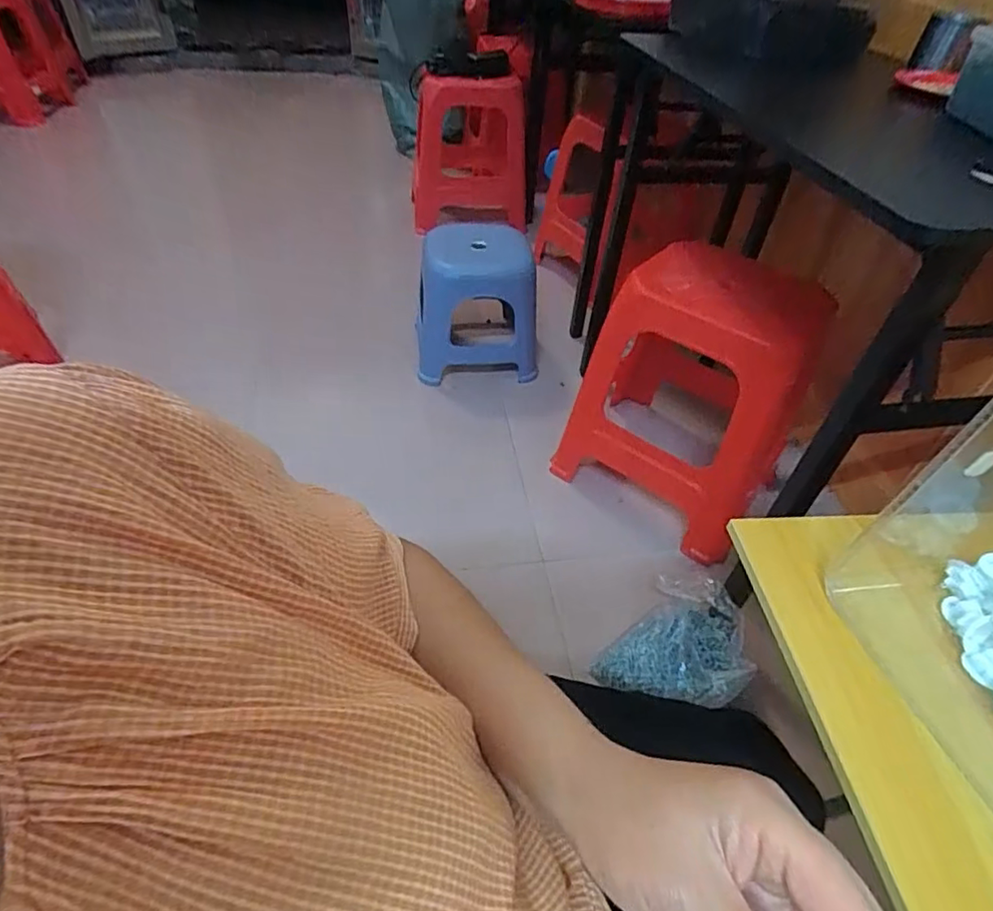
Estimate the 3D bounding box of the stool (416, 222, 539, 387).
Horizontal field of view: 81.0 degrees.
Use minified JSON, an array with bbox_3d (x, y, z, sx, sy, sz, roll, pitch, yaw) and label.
[{"bbox_3d":[-0.047,-0.401,1.487,0.303,0.309,0.262,1,45,-3],"label":"stool"}]

